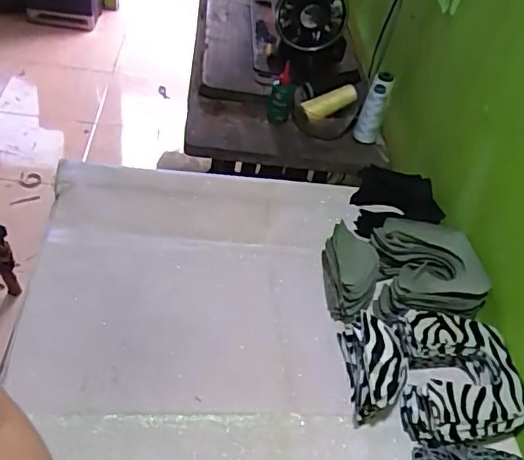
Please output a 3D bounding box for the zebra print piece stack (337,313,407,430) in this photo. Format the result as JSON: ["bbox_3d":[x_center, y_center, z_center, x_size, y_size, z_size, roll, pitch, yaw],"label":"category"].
[{"bbox_3d":[0.136,0.158,0.667,0.064,0.067,0.135,4,43,-8],"label":"zebra print piece stack"}]

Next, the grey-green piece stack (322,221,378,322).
[{"bbox_3d":[0.124,0.059,0.767,0.064,0.063,0.125,7,43,-5],"label":"grey-green piece stack"}]

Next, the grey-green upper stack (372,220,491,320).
[{"bbox_3d":[0.230,0.061,0.789,0.147,0.054,0.164,10,43,-2],"label":"grey-green upper stack"}]

